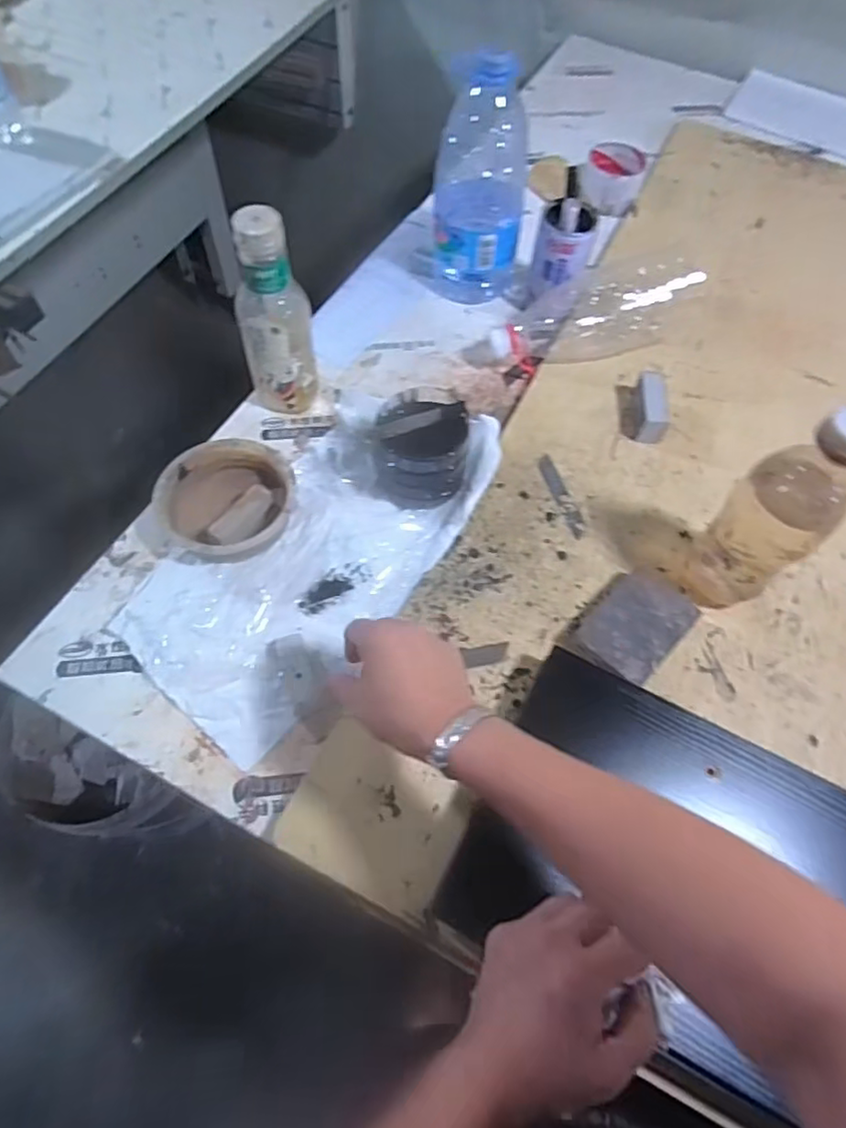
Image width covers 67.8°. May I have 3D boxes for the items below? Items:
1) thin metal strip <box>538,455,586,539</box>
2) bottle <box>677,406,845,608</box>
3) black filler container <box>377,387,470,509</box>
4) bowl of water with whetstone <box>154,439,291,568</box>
[{"bbox_3d":[0.140,-0.071,0.638,0.017,0.004,0.103,-14,63,-11],"label":"thin metal strip"},{"bbox_3d":[0.277,-0.033,0.500,0.057,0.211,0.068,-38,70,-21],"label":"bottle"},{"bbox_3d":[0.000,-0.117,0.612,0.085,0.095,0.082,-1,61,-4],"label":"black filler container"},{"bbox_3d":[-0.190,-0.062,0.602,0.116,0.033,0.126,2,61,-3],"label":"bowl of water with whetstone"}]

